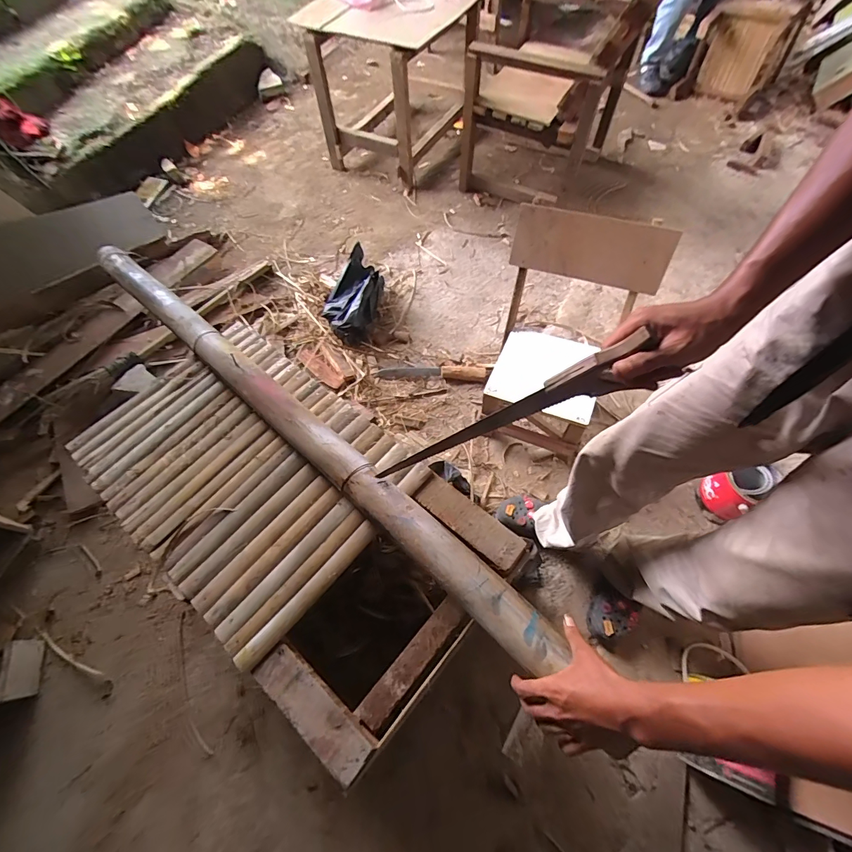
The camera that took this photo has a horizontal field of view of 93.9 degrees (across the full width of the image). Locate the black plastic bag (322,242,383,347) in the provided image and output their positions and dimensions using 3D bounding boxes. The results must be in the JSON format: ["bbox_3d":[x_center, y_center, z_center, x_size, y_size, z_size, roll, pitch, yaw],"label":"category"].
[{"bbox_3d":[-0.286,-0.495,1.521,0.219,0.142,0.403,1,61,2],"label":"black plastic bag"}]

